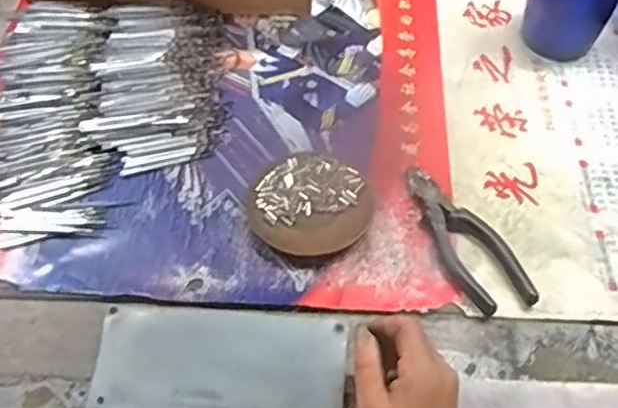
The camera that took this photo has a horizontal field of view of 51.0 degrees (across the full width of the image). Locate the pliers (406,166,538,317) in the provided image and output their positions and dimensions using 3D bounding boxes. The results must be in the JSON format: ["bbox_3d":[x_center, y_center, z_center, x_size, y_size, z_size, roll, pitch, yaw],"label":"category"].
[{"bbox_3d":[0.135,0.031,0.586,0.057,0.016,0.162,-30,60,-17],"label":"pliers"}]

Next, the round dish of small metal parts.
[{"bbox_3d":[0.001,0.000,0.609,0.107,0.017,0.106,-1,56,1],"label":"round dish of small metal parts"}]

